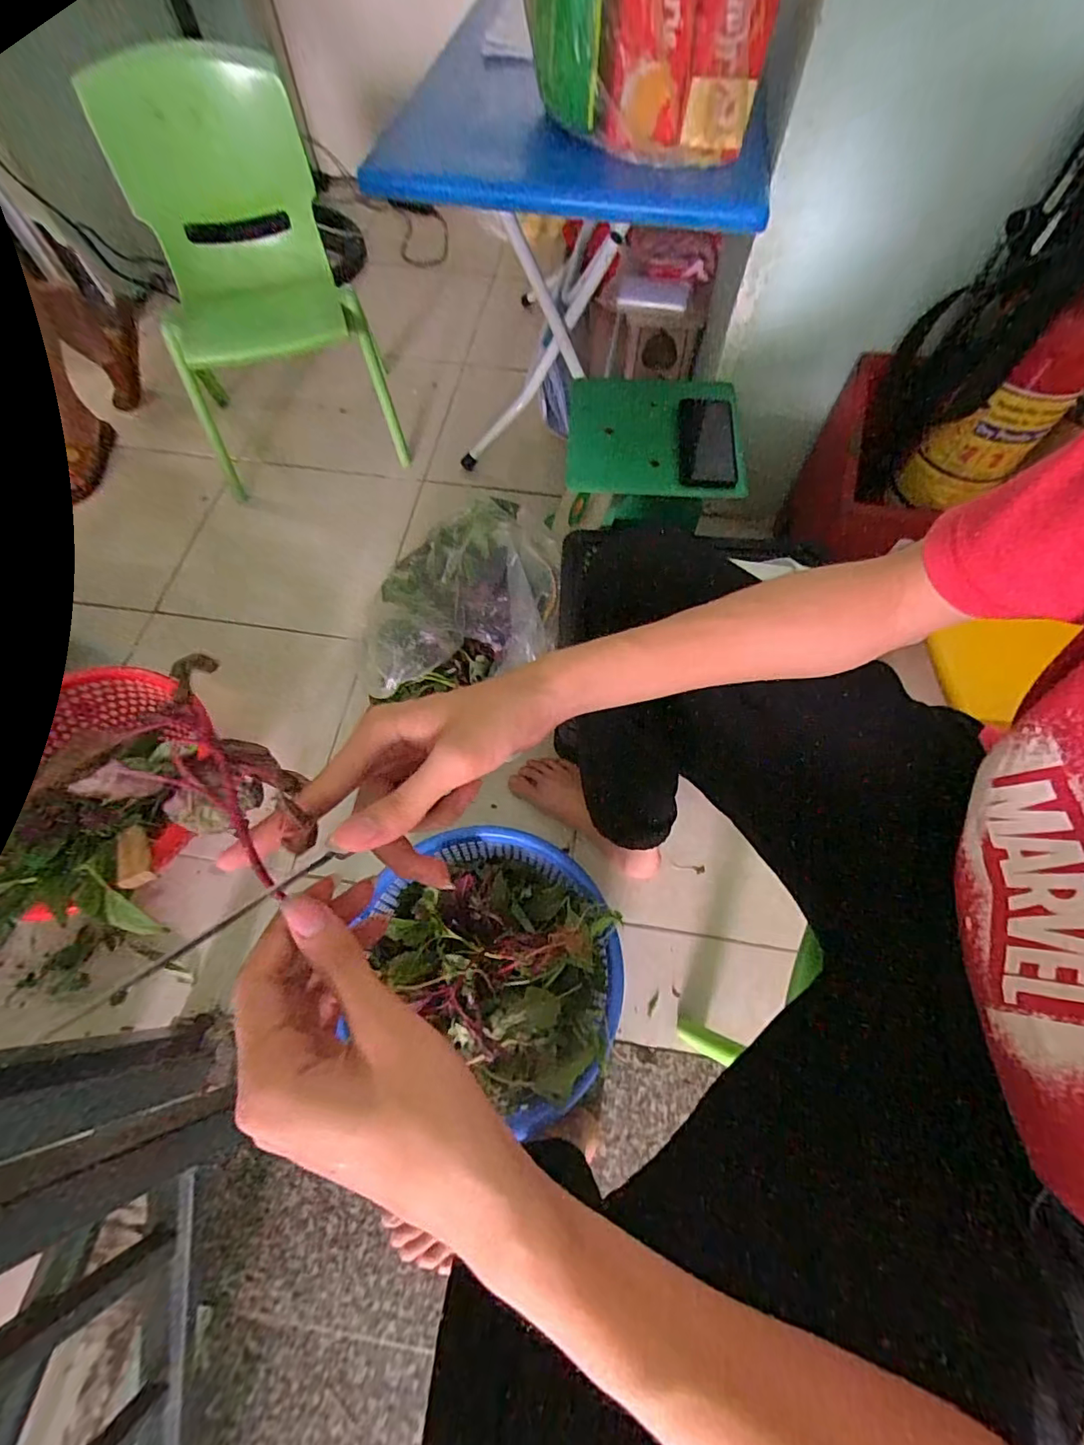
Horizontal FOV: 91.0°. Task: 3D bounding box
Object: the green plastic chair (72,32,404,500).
[{"bbox_3d":[-0.484,-0.719,0.920,0.346,0.476,0.300,-16,66,-8],"label":"green plastic chair"}]

